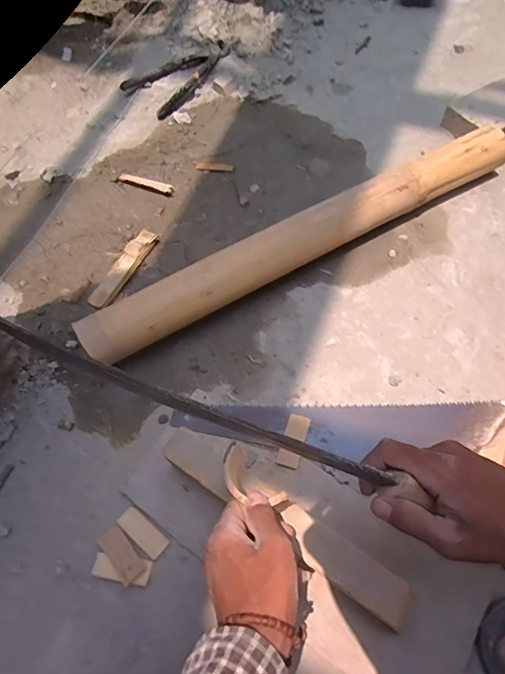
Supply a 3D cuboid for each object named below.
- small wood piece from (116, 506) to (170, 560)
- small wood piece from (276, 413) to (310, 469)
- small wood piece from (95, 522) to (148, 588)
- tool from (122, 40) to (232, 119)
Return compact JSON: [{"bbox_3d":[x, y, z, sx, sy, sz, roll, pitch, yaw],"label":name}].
[{"bbox_3d":[-0.122,0.218,0.504,0.060,0.007,0.025,37,70,18],"label":"small wood piece"},{"bbox_3d":[0.049,0.123,0.534,0.025,0.008,0.062,16,65,10],"label":"small wood piece"},{"bbox_3d":[-0.142,0.235,0.489,0.027,0.006,0.060,-35,62,-25],"label":"small wood piece"},{"bbox_3d":[-0.125,-0.498,0.851,0.210,0.015,0.120,-39,68,-16],"label":"tool"}]

